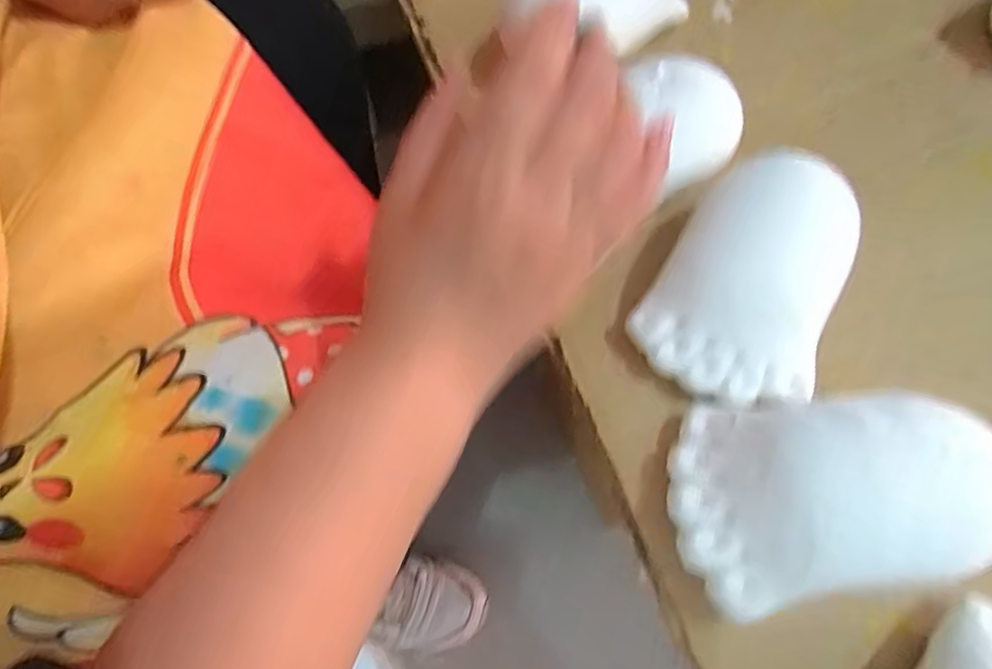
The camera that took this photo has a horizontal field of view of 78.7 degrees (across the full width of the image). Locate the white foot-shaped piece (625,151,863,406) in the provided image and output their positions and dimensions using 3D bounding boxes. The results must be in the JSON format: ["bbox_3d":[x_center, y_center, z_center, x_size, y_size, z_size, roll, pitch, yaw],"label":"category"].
[{"bbox_3d":[0.117,-0.021,0.279,0.078,0.065,0.109,31,71,15],"label":"white foot-shaped piece"}]

